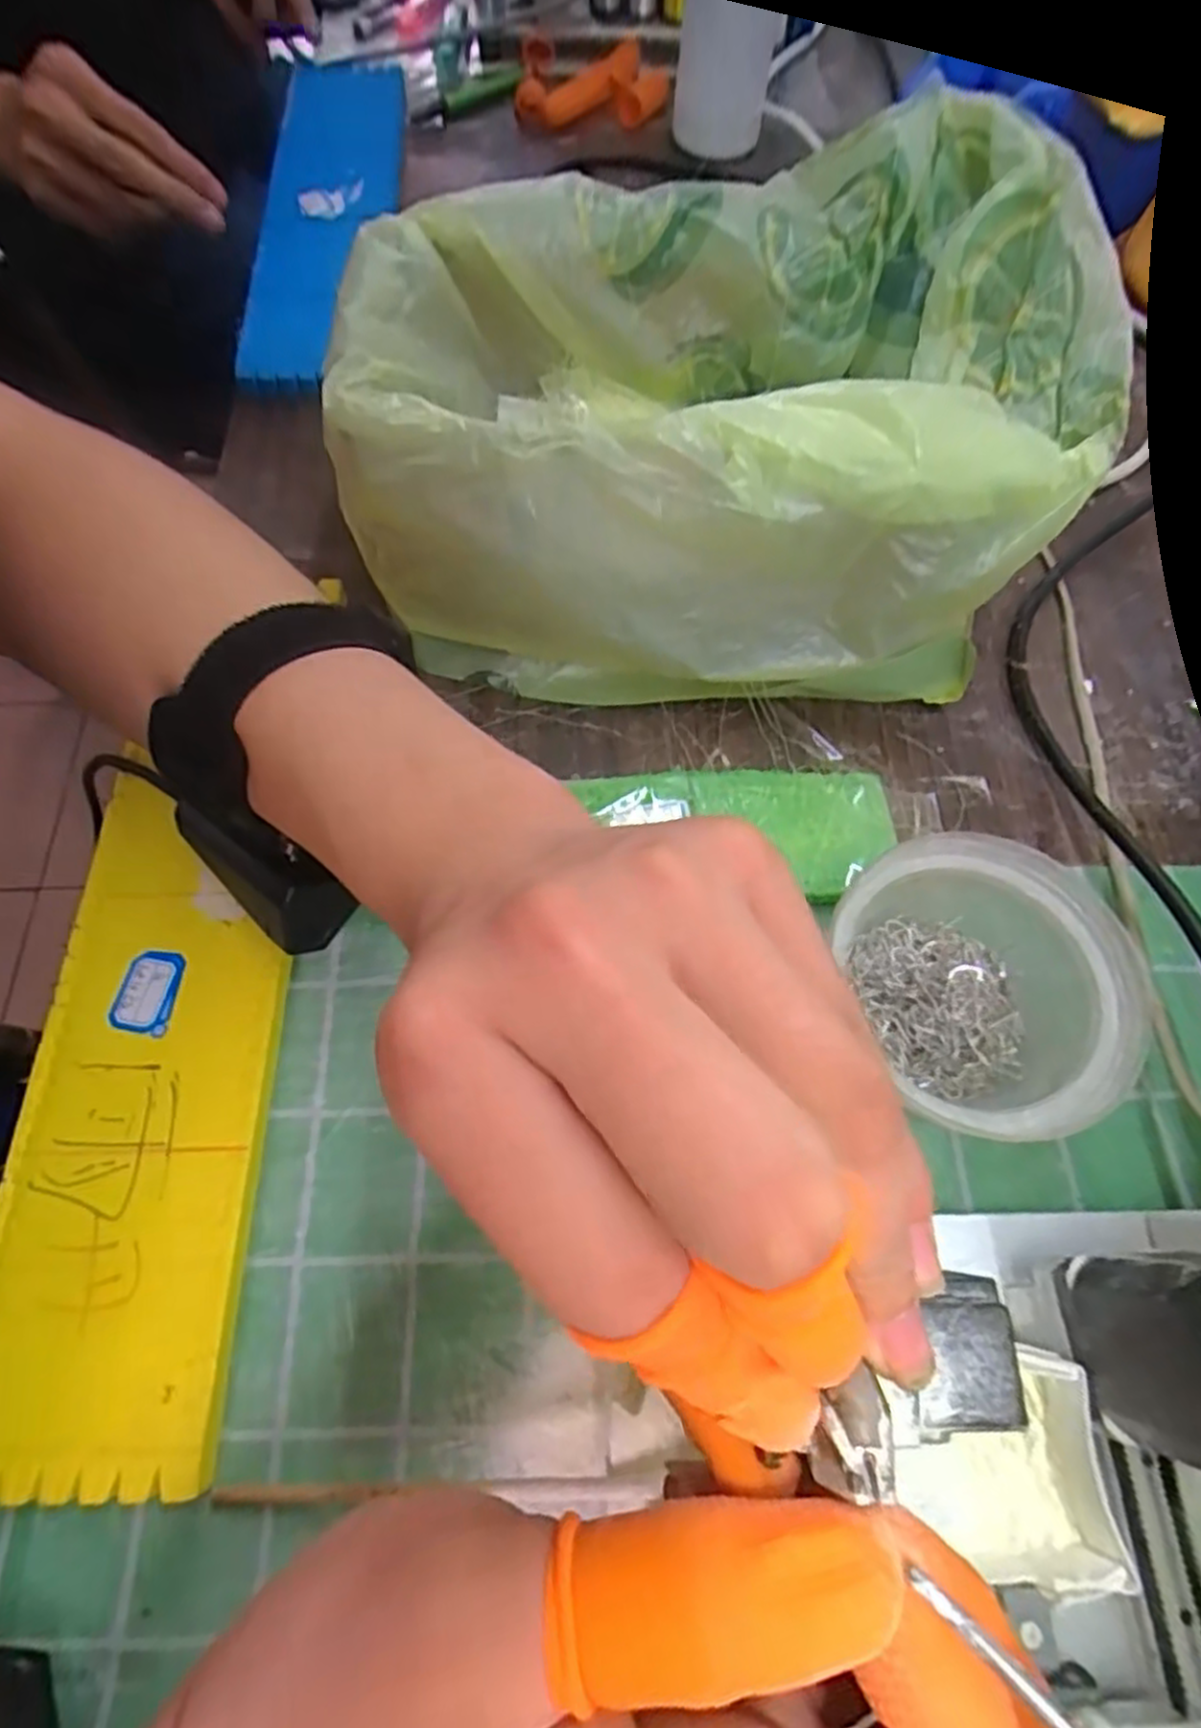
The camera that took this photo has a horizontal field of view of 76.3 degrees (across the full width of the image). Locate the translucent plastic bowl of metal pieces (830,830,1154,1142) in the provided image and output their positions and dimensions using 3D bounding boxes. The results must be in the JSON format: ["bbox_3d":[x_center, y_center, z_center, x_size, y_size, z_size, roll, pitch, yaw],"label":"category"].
[{"bbox_3d":[0.129,0.045,0.270,0.088,0.054,0.096,1,67,-2],"label":"translucent plastic bowl of metal pieces"}]

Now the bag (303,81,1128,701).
[{"bbox_3d":[0.040,-0.187,0.332,0.306,0.117,0.201,7,67,0],"label":"bag"}]

